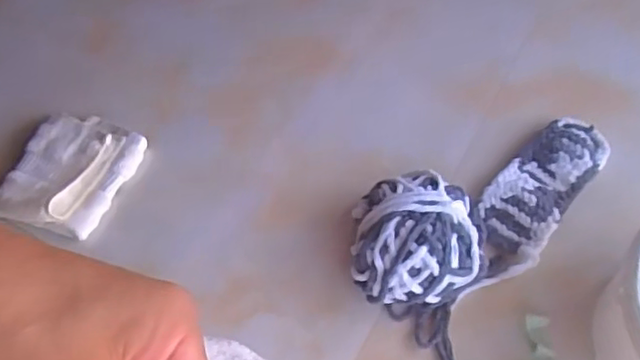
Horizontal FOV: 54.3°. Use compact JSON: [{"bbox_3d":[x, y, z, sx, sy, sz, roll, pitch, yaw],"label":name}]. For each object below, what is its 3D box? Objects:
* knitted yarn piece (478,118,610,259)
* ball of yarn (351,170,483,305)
[{"bbox_3d":[0.263,0.001,0.735,0.083,0.023,0.197,36,67,19],"label":"knitted yarn piece"},{"bbox_3d":[0.102,0.062,0.672,0.133,0.080,0.140,0,61,0],"label":"ball of yarn"}]

